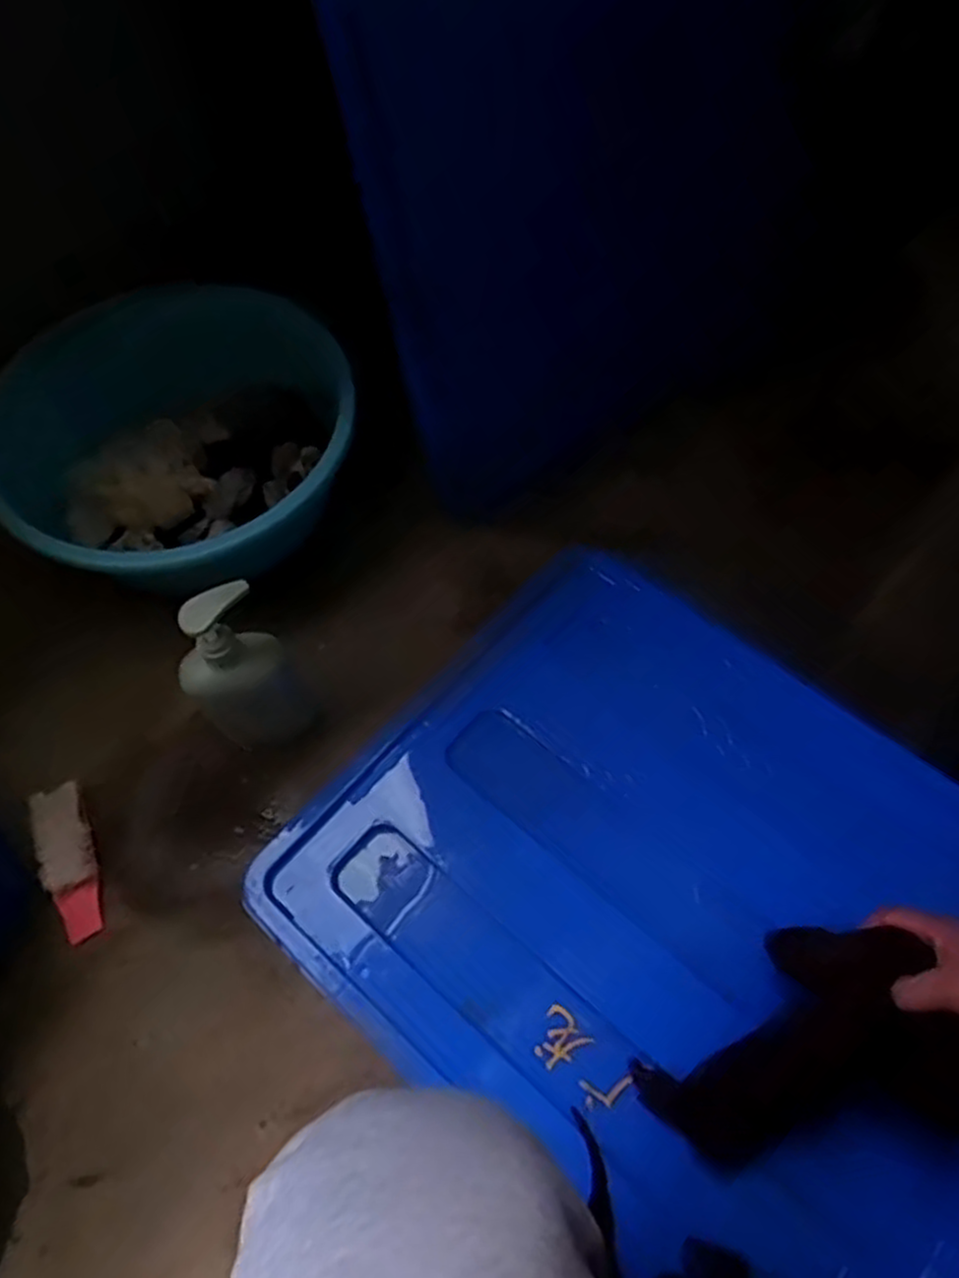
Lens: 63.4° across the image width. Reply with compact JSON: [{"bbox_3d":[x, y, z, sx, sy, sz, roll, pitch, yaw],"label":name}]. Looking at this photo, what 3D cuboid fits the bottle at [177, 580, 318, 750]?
[{"bbox_3d":[-0.205,0.039,0.678,0.094,0.226,0.049,-16,62,-8],"label":"bottle"}]

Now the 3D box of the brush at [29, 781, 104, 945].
[{"bbox_3d":[-0.365,0.198,0.692,0.043,0.034,0.134,-18,62,-9],"label":"brush"}]

